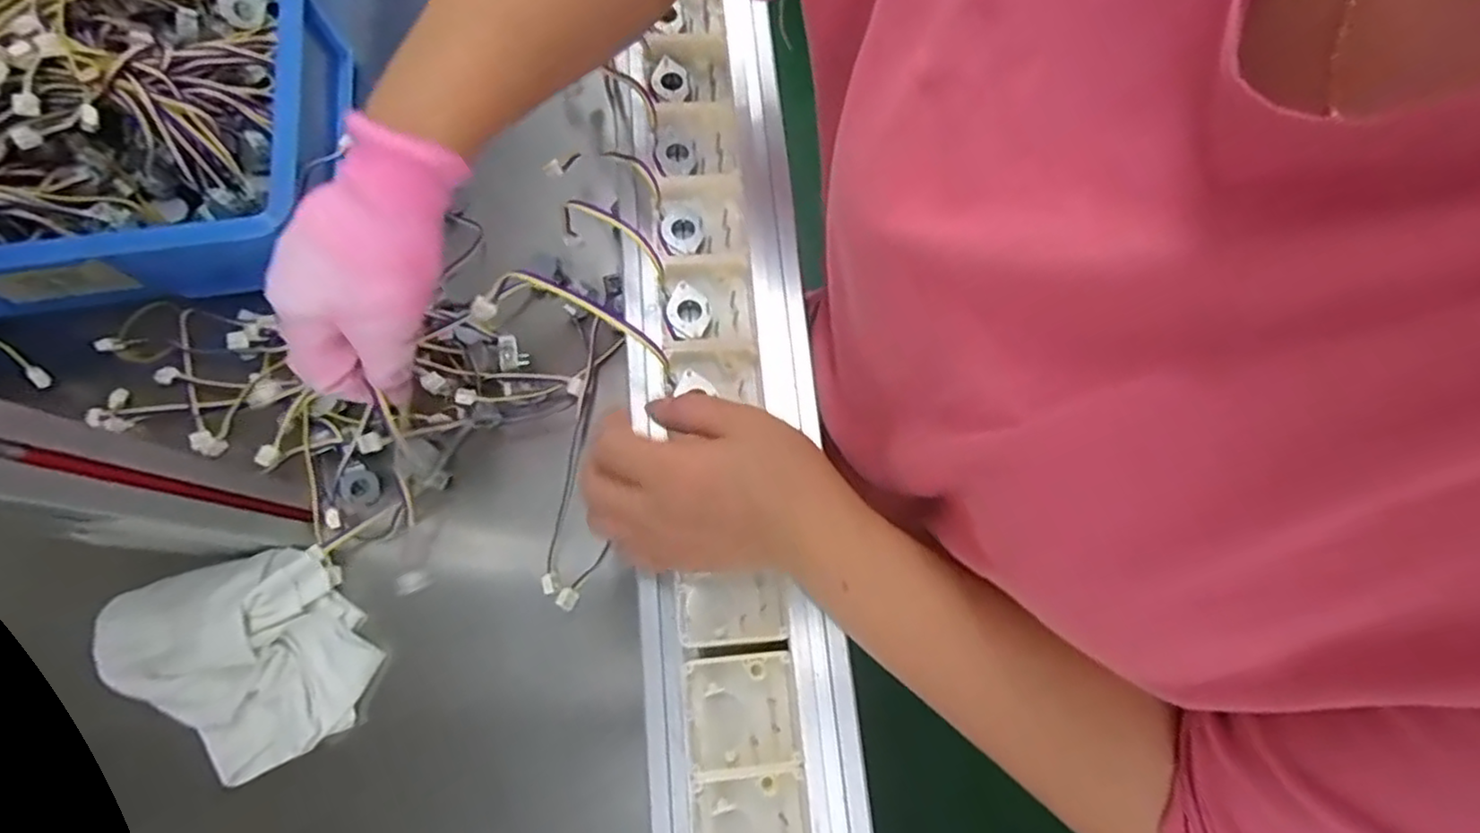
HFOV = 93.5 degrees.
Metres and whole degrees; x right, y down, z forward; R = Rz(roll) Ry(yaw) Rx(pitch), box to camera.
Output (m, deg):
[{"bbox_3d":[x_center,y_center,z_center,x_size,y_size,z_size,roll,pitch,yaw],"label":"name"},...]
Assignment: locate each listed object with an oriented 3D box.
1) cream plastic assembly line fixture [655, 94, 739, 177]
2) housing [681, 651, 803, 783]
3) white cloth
[{"bbox_3d":[-0.027,-0.163,0.413,0.046,0.016,0.051,-6,75,0],"label":"cream plastic assembly line fixture"},{"bbox_3d":[0.000,0.140,0.328,0.050,0.017,0.053,-6,75,0],"label":"housing"},{"bbox_3d":[-0.326,0.157,0.450,0.143,0.041,0.145,-34,77,-8],"label":"white cloth"}]

